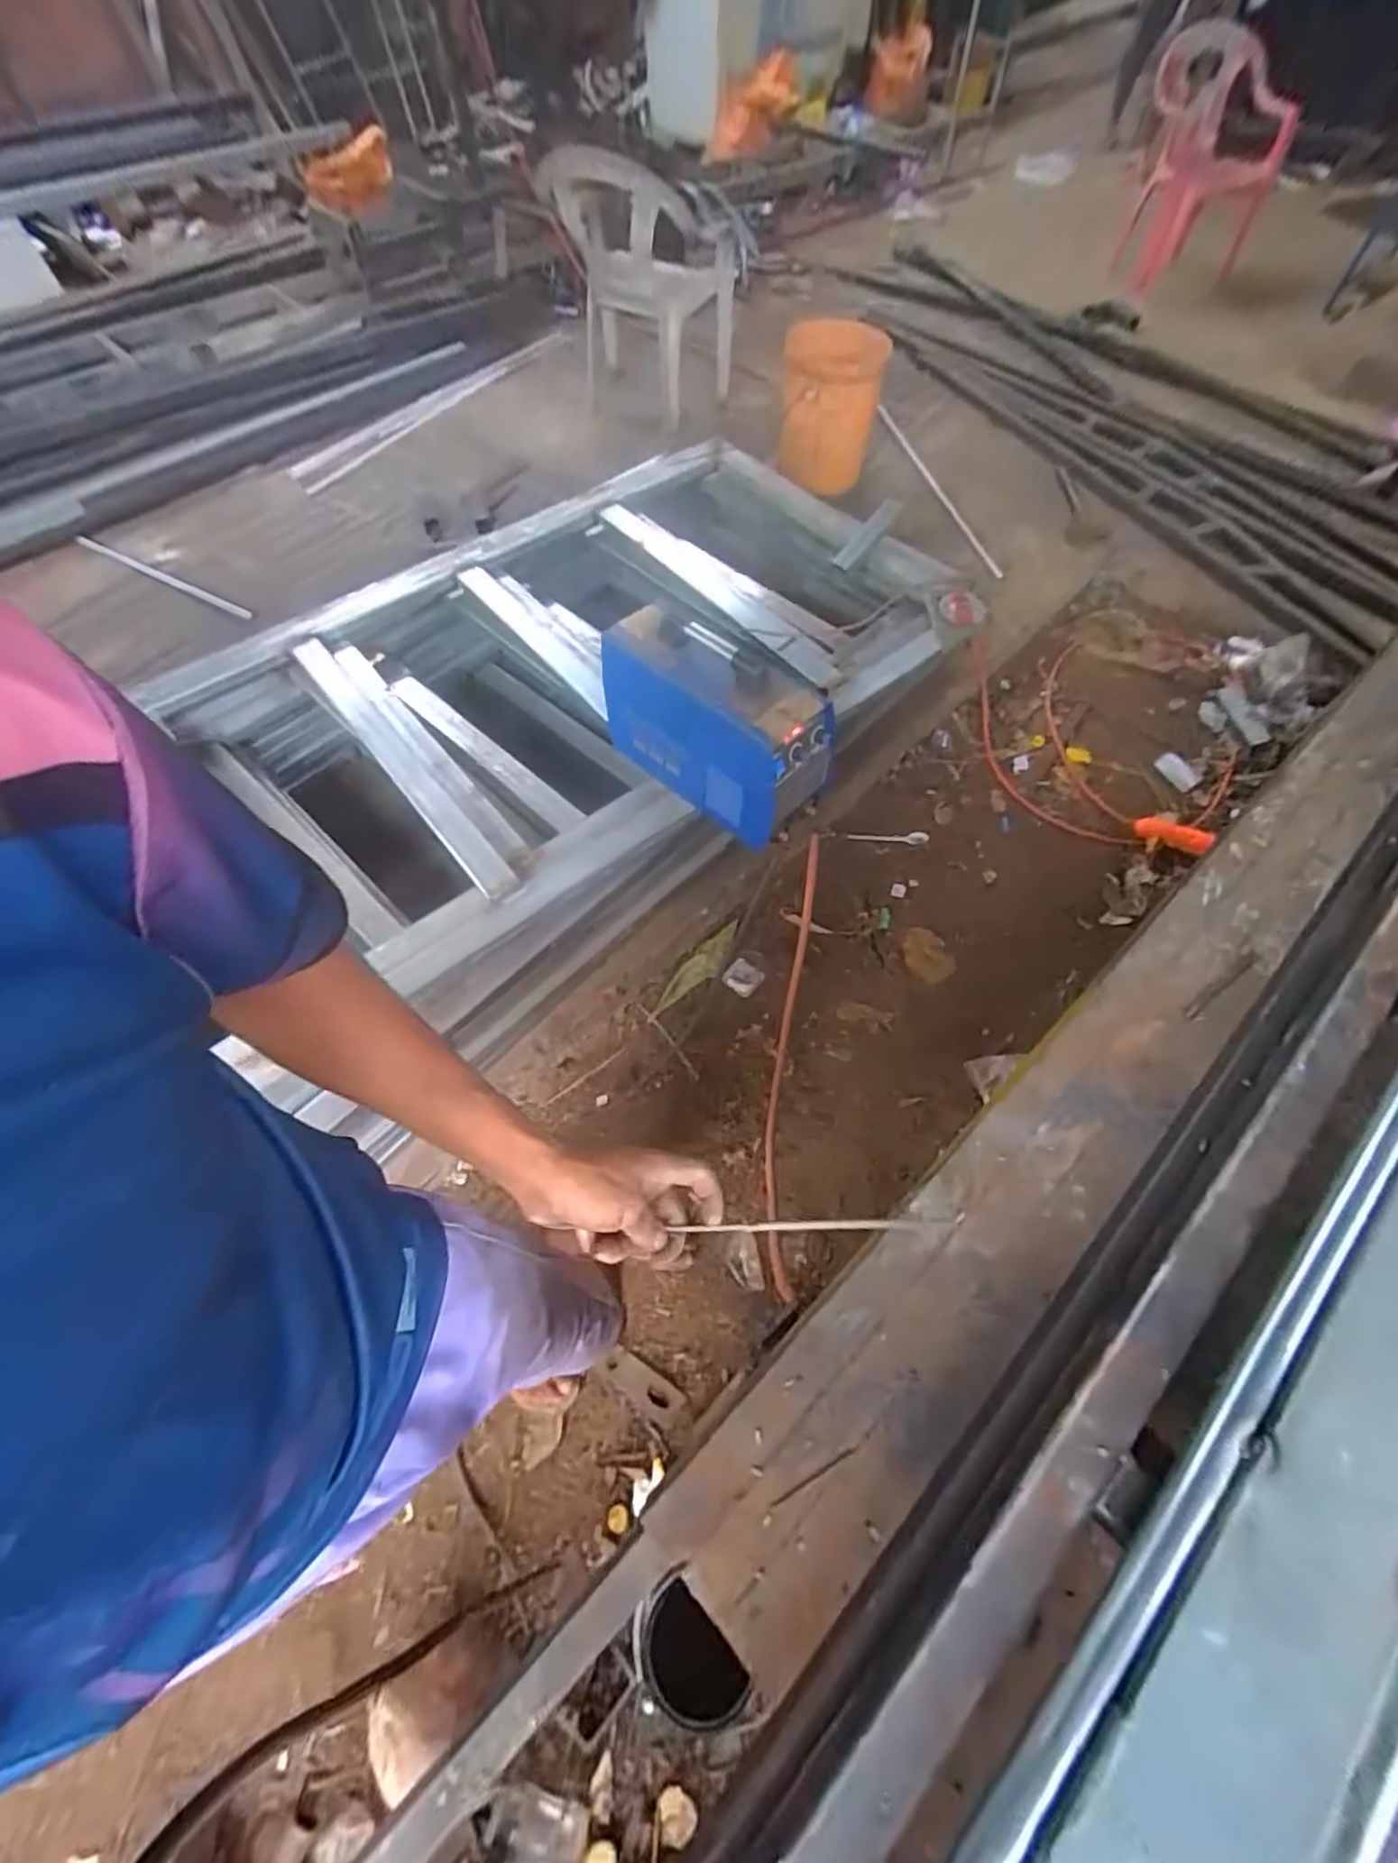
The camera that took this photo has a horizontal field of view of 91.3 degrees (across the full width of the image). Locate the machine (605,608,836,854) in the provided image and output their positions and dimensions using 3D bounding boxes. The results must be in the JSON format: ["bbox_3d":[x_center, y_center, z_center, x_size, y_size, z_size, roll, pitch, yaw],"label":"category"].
[{"bbox_3d":[0.027,-0.339,1.097,0.376,0.253,0.166,38,67,19],"label":"machine"}]

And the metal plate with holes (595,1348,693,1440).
[{"bbox_3d":[-0.091,0.793,1.177,0.172,0.008,0.062,28,77,17],"label":"metal plate with holes"}]

